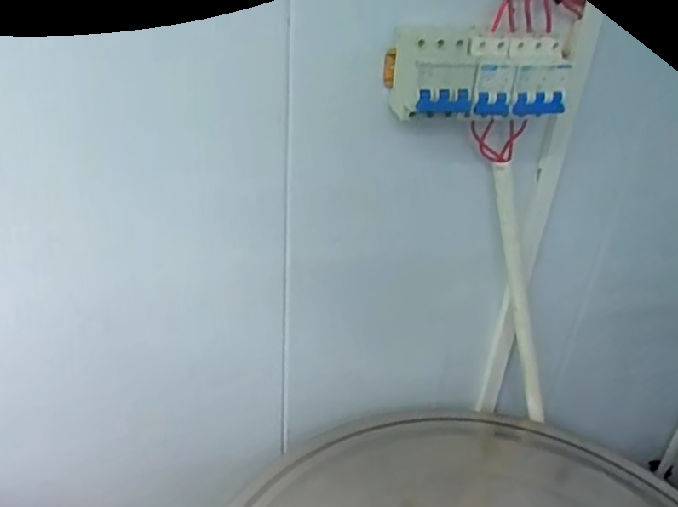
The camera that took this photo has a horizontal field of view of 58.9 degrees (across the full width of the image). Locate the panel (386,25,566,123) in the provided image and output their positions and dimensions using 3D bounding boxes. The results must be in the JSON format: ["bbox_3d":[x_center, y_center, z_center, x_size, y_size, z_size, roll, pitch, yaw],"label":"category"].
[{"bbox_3d":[0.130,-0.166,0.558,0.161,0.072,0.070,-3,33,-10],"label":"panel"}]

